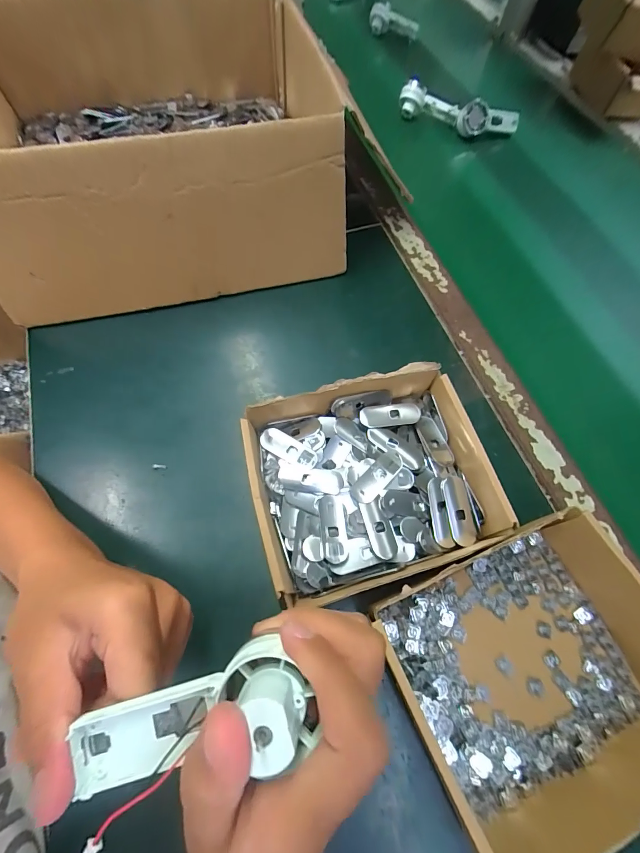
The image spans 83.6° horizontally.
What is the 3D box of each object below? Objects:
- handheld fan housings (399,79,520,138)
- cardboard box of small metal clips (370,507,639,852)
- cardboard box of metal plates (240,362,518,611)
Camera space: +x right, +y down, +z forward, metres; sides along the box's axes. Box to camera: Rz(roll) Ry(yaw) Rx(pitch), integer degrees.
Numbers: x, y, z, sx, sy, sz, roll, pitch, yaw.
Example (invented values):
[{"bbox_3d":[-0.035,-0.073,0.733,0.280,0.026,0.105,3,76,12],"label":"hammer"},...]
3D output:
[{"bbox_3d":[0.204,-0.459,0.523,0.174,0.042,0.043,13,66,4],"label":"handheld fan housings"},{"bbox_3d":[0.143,0.151,0.229,0.179,0.052,0.142,-20,68,-11],"label":"cardboard box of small metal clips"},{"bbox_3d":[0.038,0.039,0.276,0.172,0.052,0.141,-15,67,-9],"label":"cardboard box of metal plates"}]

